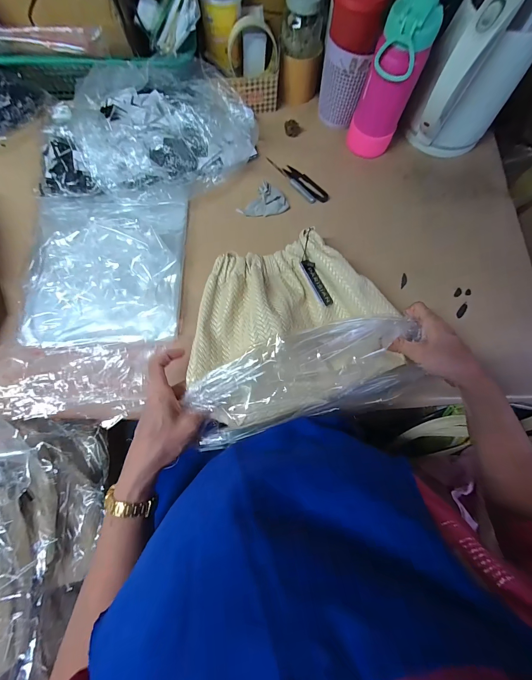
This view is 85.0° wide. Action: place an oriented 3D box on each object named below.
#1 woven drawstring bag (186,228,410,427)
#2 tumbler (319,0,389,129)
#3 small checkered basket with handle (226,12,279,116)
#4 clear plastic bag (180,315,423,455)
[{"bbox_3d":[0.031,-0.019,0.389,0.272,0.056,0.233,-12,76,-5],"label":"woven drawstring bag"},{"bbox_3d":[0.127,-0.450,0.465,0.075,0.167,0.077,0,75,-2],"label":"tumbler"},{"bbox_3d":[-0.021,-0.470,0.506,0.086,0.091,0.082,-9,76,-4],"label":"small checkered basket with handle"},{"bbox_3d":[0.052,0.042,0.363,0.288,0.056,0.106,-16,77,-11],"label":"clear plastic bag"}]

